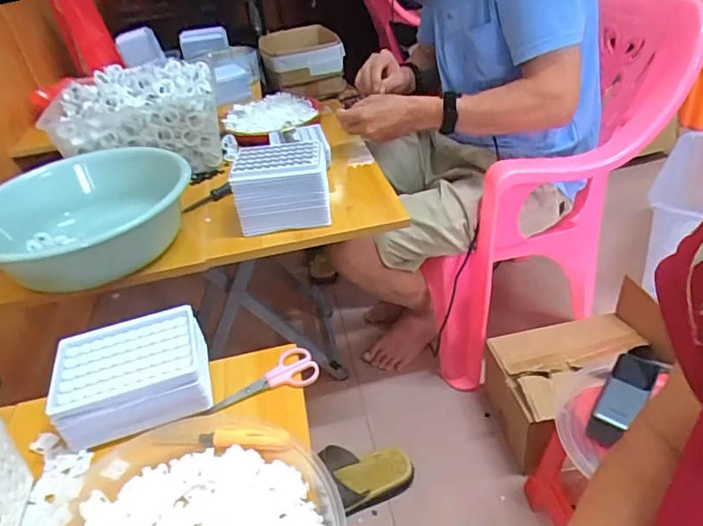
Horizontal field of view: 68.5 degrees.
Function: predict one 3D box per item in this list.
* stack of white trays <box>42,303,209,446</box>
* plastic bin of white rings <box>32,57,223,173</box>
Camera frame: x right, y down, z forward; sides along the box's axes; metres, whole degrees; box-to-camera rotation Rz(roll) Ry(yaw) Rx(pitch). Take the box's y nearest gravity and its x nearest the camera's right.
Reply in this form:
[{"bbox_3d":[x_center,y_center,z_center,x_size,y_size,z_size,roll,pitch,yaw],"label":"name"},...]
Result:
[{"bbox_3d":[-0.211,0.108,0.506,0.135,0.059,0.098,-15,36,-11],"label":"stack of white trays"},{"bbox_3d":[-0.385,-0.249,0.920,0.294,0.162,0.139,-8,35,-2],"label":"plastic bin of white rings"}]

